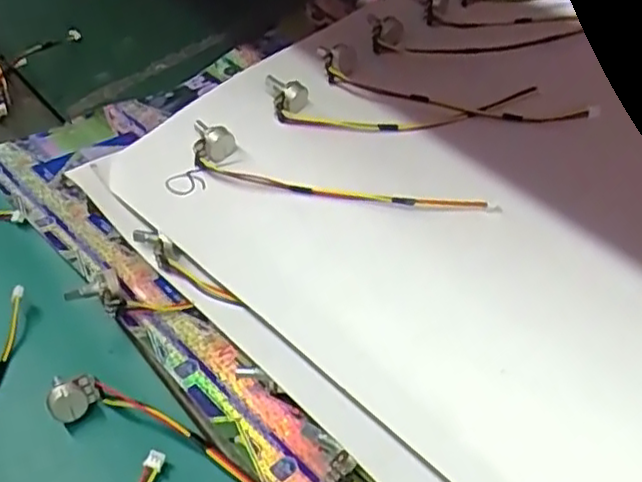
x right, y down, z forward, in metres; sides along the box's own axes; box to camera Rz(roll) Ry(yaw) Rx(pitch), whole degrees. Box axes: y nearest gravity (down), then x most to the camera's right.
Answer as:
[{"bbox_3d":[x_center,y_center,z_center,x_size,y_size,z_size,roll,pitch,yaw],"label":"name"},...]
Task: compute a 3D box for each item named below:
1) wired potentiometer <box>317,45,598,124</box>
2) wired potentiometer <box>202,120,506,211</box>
[{"bbox_3d":[0.069,-0.084,0.367,0.155,0.014,0.027,18,54,21],"label":"wired potentiometer"},{"bbox_3d":[0.005,-0.032,0.327,0.157,0.017,0.026,14,52,18],"label":"wired potentiometer"}]

